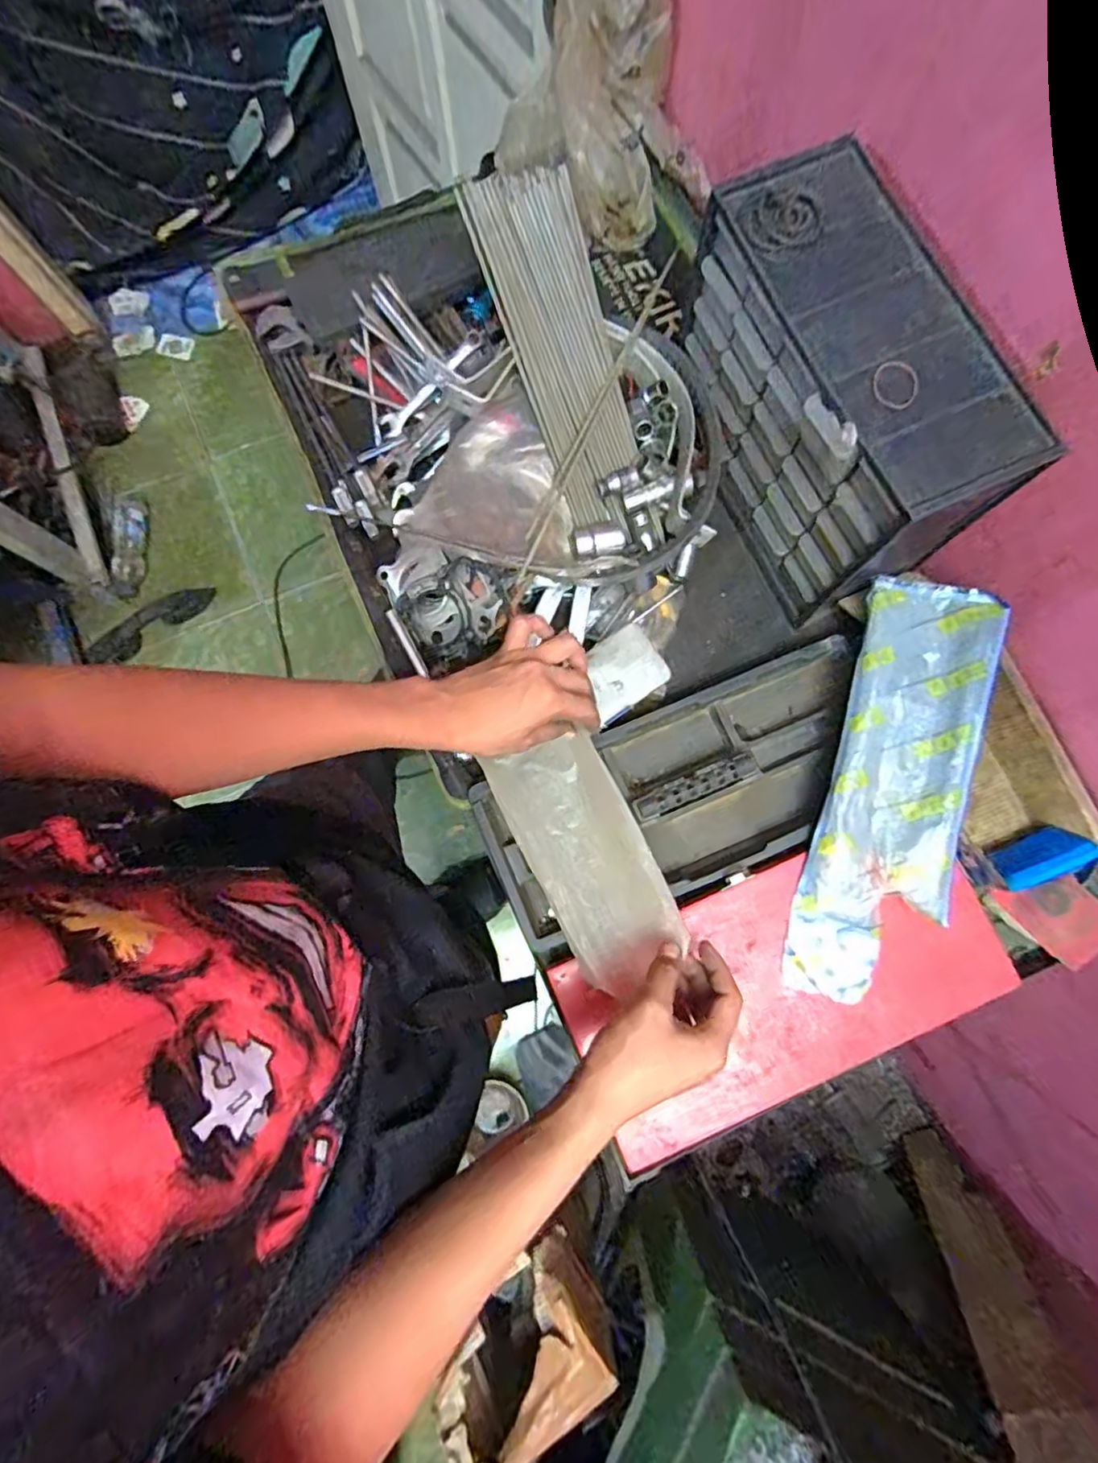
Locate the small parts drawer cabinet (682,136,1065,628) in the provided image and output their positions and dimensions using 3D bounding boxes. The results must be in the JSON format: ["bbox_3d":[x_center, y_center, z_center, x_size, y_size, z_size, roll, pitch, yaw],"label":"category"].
[{"bbox_3d":[0.235,-0.274,0.527,0.134,0.199,0.288,-26,81,-4],"label":"small parts drawer cabinet"}]

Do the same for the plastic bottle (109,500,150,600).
[{"bbox_3d":[-0.982,-0.425,1.433,0.071,0.076,0.220,6,80,1],"label":"plastic bottle"}]

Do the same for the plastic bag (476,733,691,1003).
[{"bbox_3d":[0.033,0.105,0.521,0.098,0.018,0.213,-26,71,-4],"label":"plastic bag"}]

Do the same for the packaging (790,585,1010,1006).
[{"bbox_3d":[0.298,0.052,0.526,0.110,0.017,0.362,15,90,14],"label":"packaging"}]

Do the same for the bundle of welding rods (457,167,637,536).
[{"bbox_3d":[0.015,-0.347,0.565,0.091,0.029,0.319,-18,97,-3],"label":"bundle of welding rods"}]

